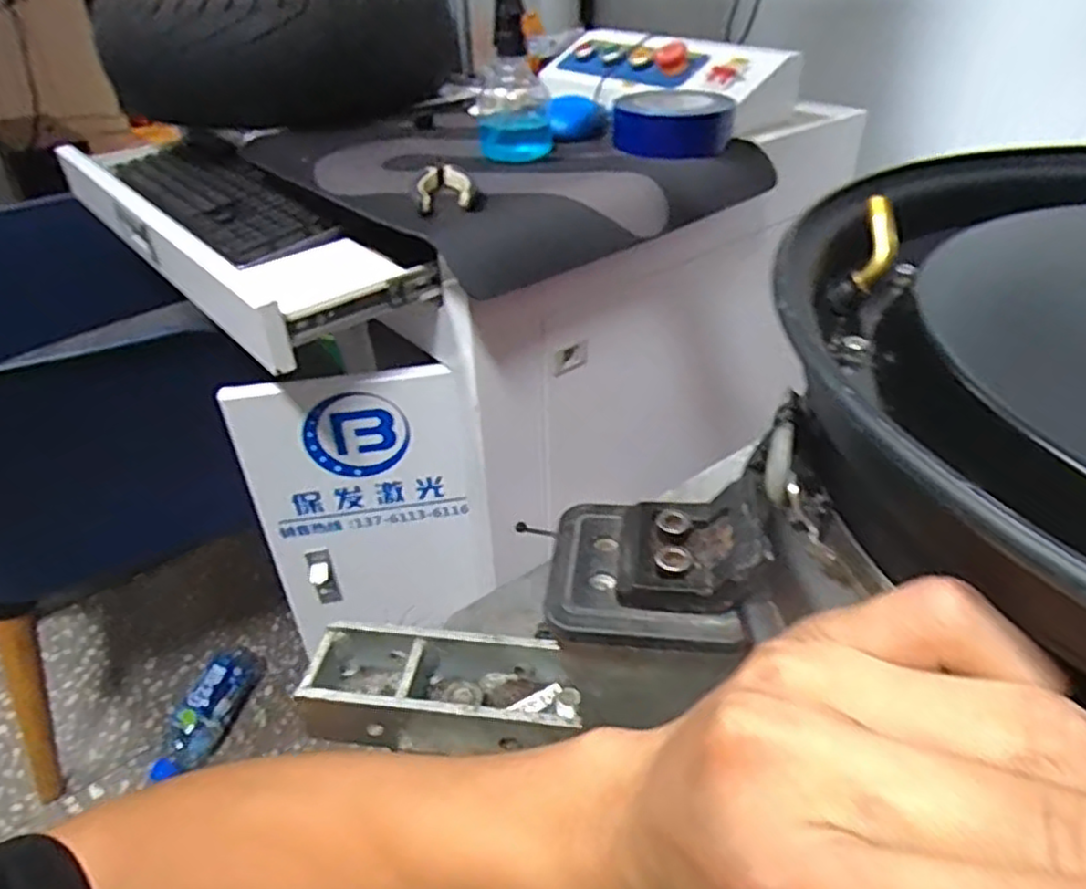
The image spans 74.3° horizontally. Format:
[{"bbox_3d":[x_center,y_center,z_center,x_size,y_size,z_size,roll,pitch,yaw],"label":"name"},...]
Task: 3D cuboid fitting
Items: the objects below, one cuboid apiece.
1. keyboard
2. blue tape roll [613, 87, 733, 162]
[{"bbox_3d":[-0.345,-0.269,0.760,0.120,0.027,0.360,-33,53,-29],"label":"keyboard"},{"bbox_3d":[0.140,-0.349,0.778,0.121,0.049,0.101,3,37,5],"label":"blue tape roll"}]

